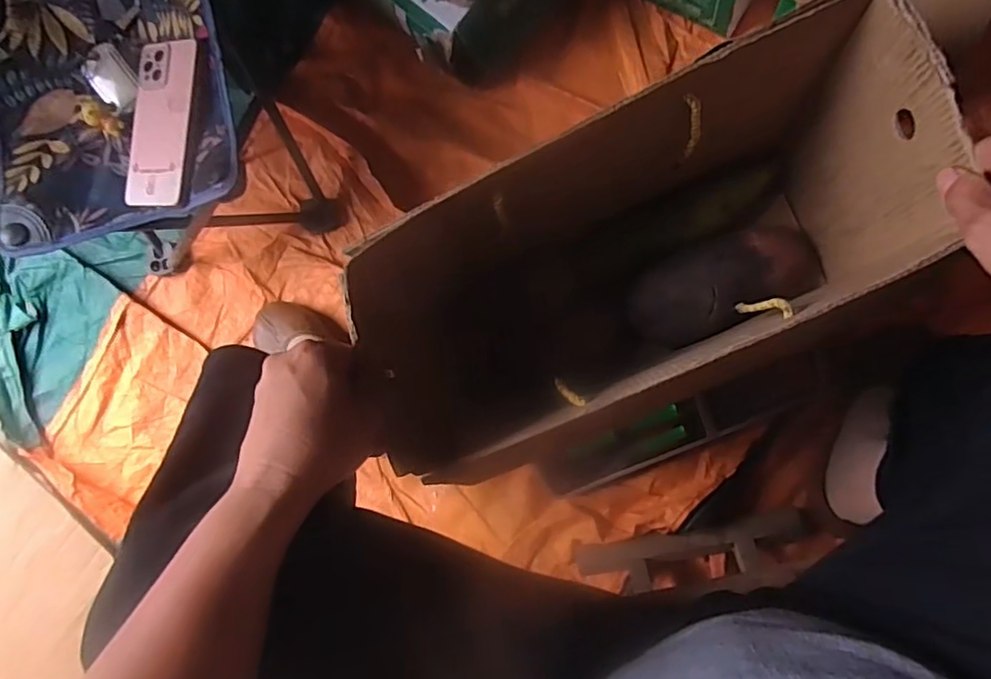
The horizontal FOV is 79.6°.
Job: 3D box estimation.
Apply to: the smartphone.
[{"bbox_3d":[-0.333,-0.214,0.588,0.078,0.008,0.162,5,89,21],"label":"smartphone"}]

